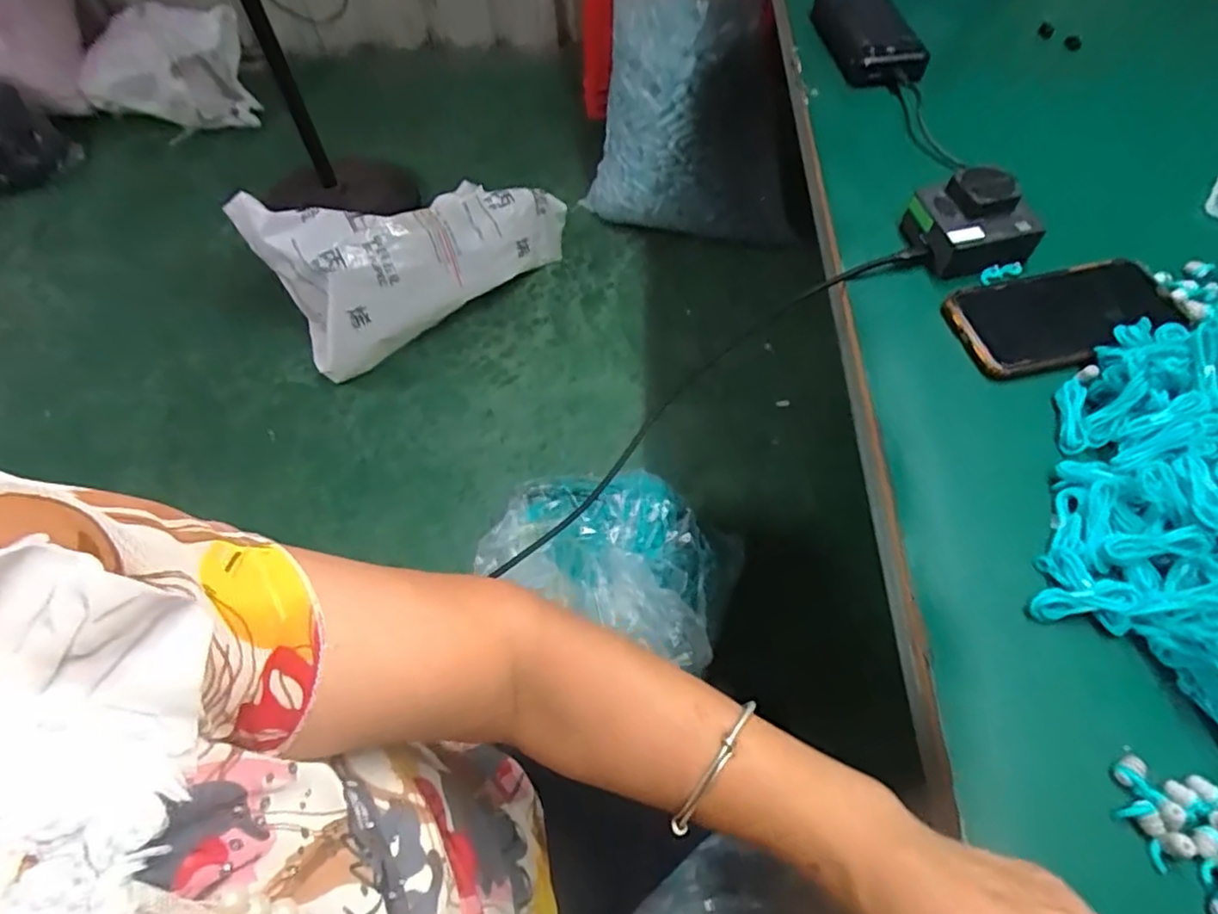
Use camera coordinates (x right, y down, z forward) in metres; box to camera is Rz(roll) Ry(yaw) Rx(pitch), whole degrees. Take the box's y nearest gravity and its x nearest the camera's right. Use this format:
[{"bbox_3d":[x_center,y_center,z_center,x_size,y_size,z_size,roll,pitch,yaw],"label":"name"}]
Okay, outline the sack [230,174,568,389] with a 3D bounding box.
[{"bbox_3d":[-0.460,-0.467,1.514,0.731,0.256,0.334,-16,60,-7],"label":"sack"}]

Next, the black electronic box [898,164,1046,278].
[{"bbox_3d":[0.282,-0.184,0.493,0.076,0.042,0.074,-16,60,-7],"label":"black electronic box"}]

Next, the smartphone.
[{"bbox_3d":[0.335,-0.105,0.460,0.163,0.015,0.079,-12,59,-5],"label":"smartphone"}]

